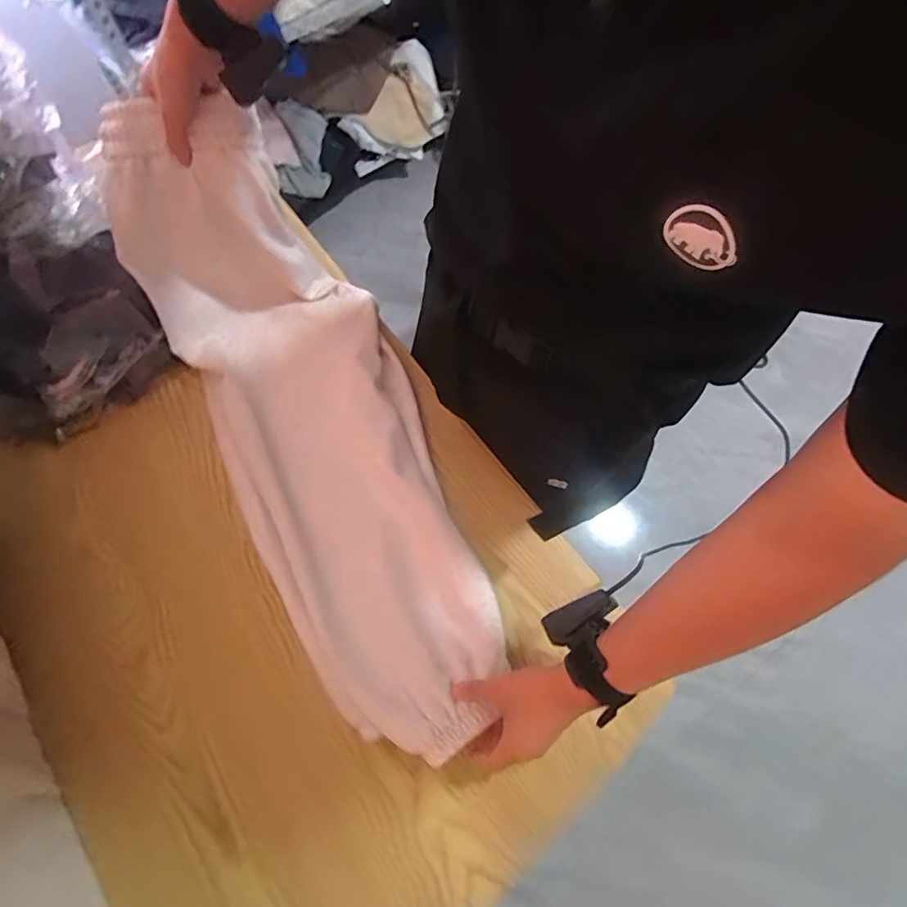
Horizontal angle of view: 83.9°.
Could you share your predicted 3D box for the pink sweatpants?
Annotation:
[{"bbox_3d":[-0.145,-0.036,0.591,0.234,0.206,0.720,-29,81,-12],"label":"pink sweatpants"}]

